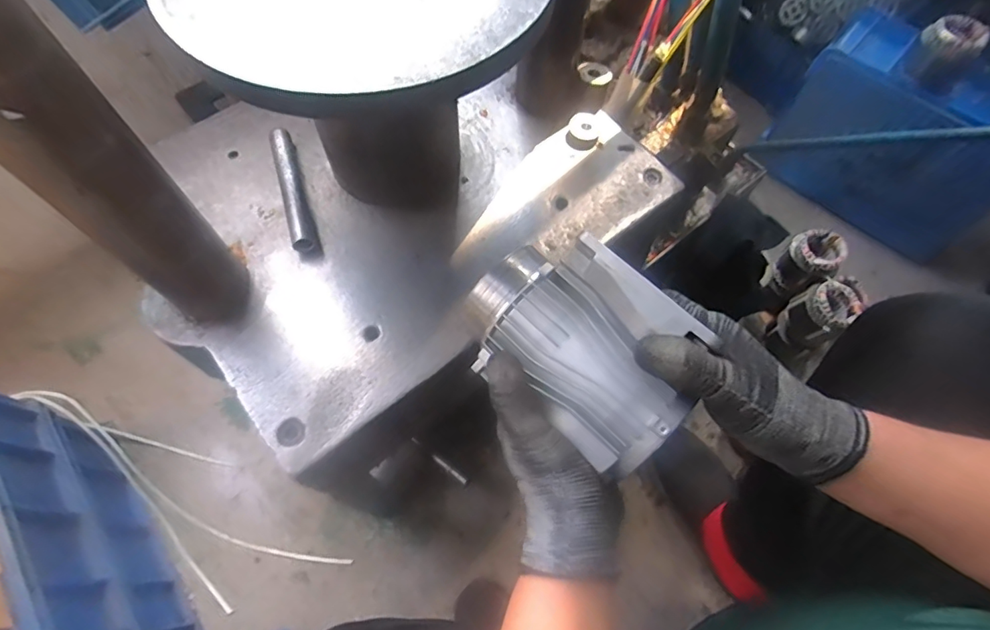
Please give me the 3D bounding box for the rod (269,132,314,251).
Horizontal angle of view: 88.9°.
[{"bbox_3d":[-0.194,-0.119,0.481,0.022,0.024,0.134,-16,66,-9],"label":"rod"}]

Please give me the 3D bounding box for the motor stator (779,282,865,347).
[{"bbox_3d":[0.534,-0.005,0.833,0.084,0.100,0.079,1,65,-1],"label":"motor stator"}]

